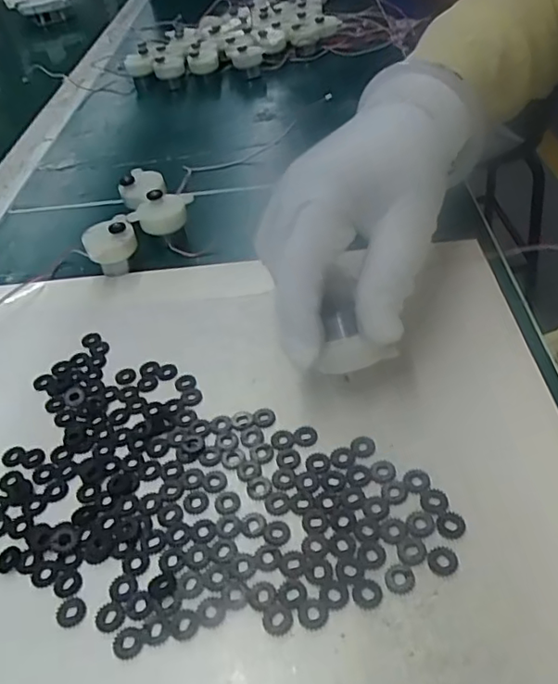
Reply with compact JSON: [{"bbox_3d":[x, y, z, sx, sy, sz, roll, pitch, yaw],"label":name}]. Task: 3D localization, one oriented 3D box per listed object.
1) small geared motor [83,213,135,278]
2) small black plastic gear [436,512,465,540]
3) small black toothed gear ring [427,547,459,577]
[{"bbox_3d":[-0.107,-0.062,0.367,0.031,0.033,0.028,-23,45,-16],"label":"small geared motor"},{"bbox_3d":[0.066,0.070,0.219,0.010,0.004,0.011,-4,43,4],"label":"small black plastic gear"},{"bbox_3d":[0.060,0.080,0.210,0.011,0.004,0.011,-4,43,4],"label":"small black toothed gear ring"}]

